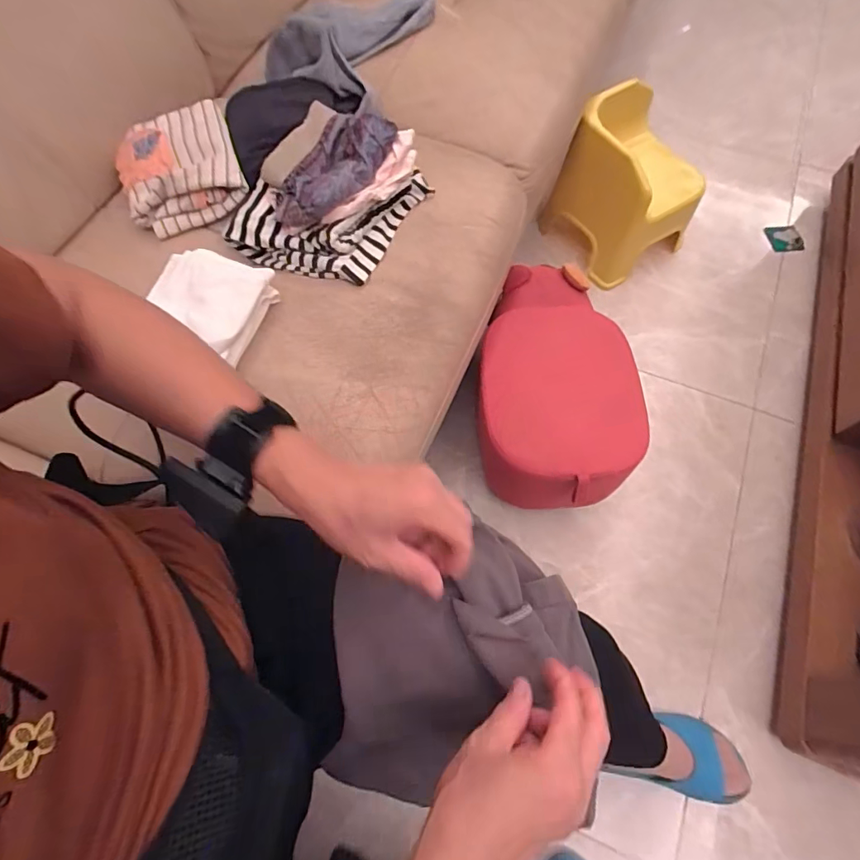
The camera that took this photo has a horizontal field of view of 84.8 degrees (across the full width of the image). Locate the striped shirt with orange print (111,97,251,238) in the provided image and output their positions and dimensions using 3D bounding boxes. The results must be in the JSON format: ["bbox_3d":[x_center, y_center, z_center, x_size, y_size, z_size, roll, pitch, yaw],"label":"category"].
[{"bbox_3d":[-0.310,-0.318,0.587,0.142,0.076,0.121,-19,67,-8],"label":"striped shirt with orange print"}]

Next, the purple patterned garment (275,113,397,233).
[{"bbox_3d":[-0.122,-0.319,0.575,0.110,0.044,0.173,25,68,11],"label":"purple patterned garment"}]

